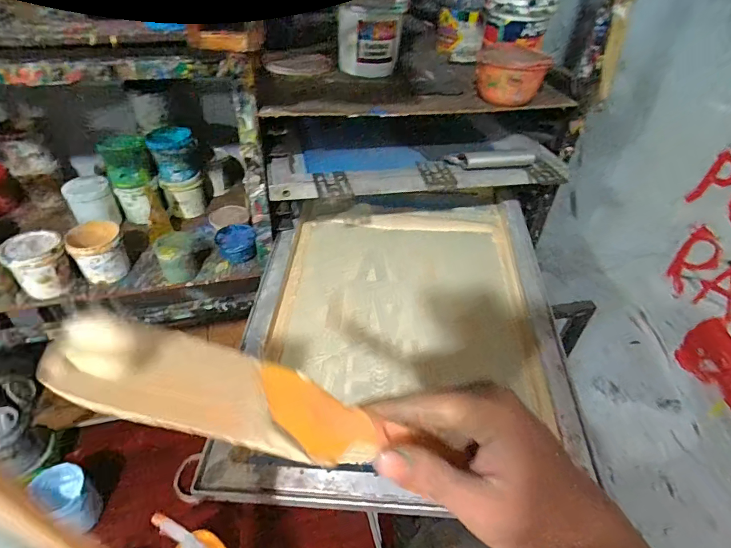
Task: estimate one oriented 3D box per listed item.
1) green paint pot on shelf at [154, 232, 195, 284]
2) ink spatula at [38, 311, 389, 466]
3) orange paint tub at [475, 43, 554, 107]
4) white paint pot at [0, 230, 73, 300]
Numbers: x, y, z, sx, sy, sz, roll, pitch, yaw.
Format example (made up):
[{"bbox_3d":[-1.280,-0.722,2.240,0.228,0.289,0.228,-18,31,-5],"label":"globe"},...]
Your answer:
[{"bbox_3d":[-0.505,-0.049,1.116,0.094,0.105,0.088,-20,45,-28],"label":"green paint pot on shelf"},{"bbox_3d":[-0.051,0.050,0.173,0.135,0.008,0.047,28,28,-30],"label":"ink spatula"},{"bbox_3d":[0.242,-0.339,0.693,0.111,0.079,0.126,14,39,11],"label":"orange paint tub"},{"bbox_3d":[-0.805,-0.015,1.039,0.120,0.144,0.122,3,38,-2],"label":"white paint pot"}]

